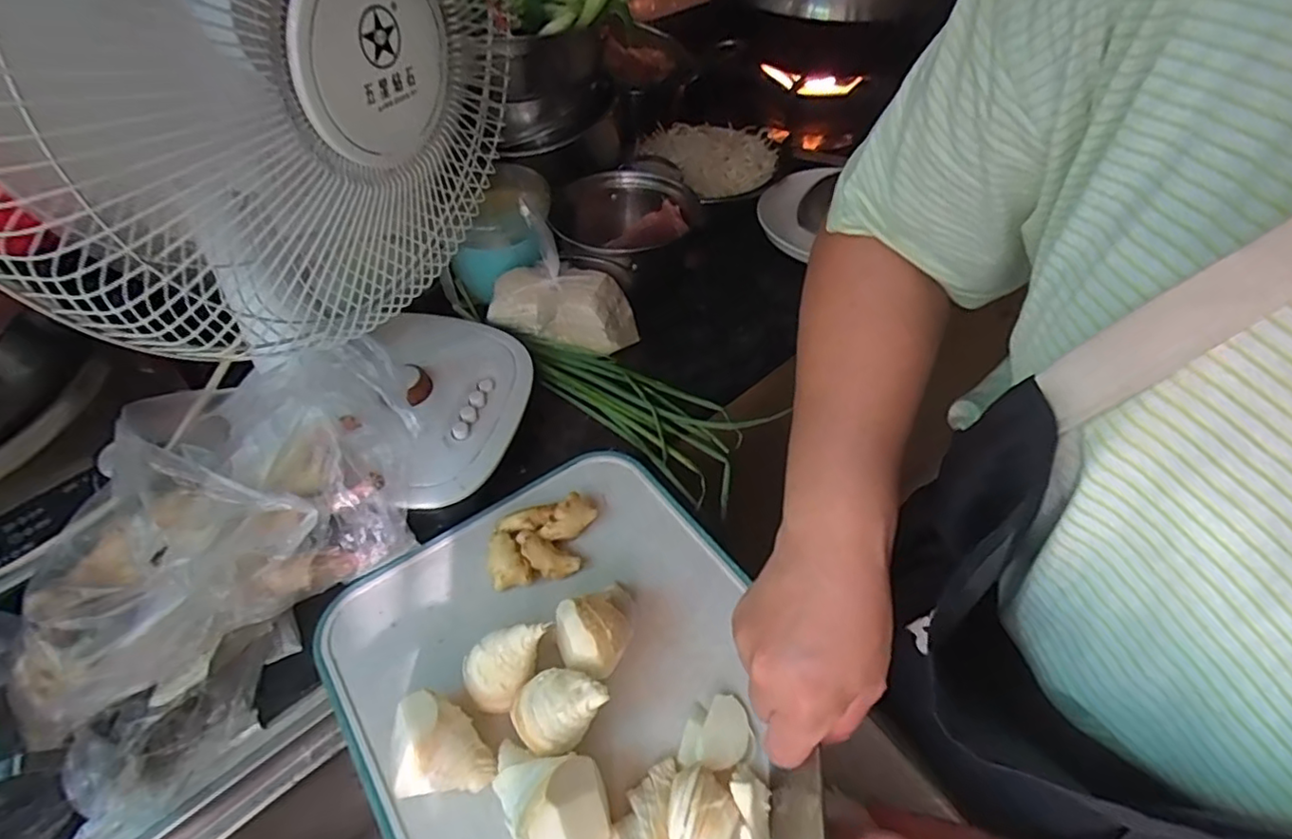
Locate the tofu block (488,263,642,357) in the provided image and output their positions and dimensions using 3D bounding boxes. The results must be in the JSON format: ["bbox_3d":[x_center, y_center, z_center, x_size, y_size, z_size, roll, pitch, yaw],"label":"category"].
[{"bbox_3d":[-0.081,-0.107,0.622,0.136,0.069,0.051,2,48,4],"label":"tofu block"}]

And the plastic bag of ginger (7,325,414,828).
[{"bbox_3d":[-0.285,0.075,0.421,0.152,0.134,0.284,22,52,20],"label":"plastic bag of ginger"}]

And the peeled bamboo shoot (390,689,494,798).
[{"bbox_3d":[-0.121,0.190,0.369,0.056,0.052,0.048,-7,48,-4],"label":"peeled bamboo shoot"}]

